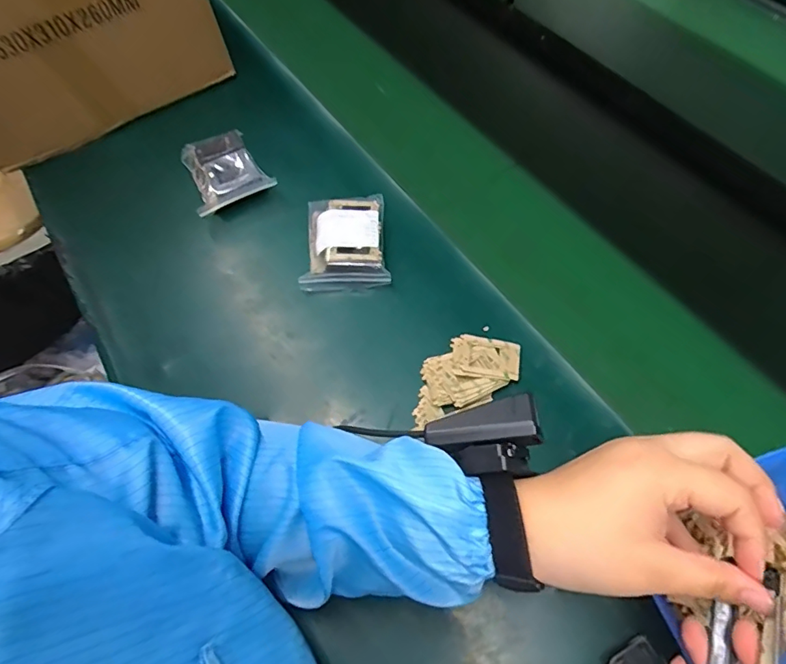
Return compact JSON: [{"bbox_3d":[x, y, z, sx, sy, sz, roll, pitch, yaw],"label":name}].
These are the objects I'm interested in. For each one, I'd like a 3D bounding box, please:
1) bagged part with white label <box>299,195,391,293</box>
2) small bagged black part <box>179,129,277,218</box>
[{"bbox_3d":[-0.051,-0.093,0.516,0.084,0.033,0.104,-5,61,-1],"label":"bagged part with white label"},{"bbox_3d":[-0.190,-0.187,0.573,0.089,0.034,0.099,-20,62,-9],"label":"small bagged black part"}]

